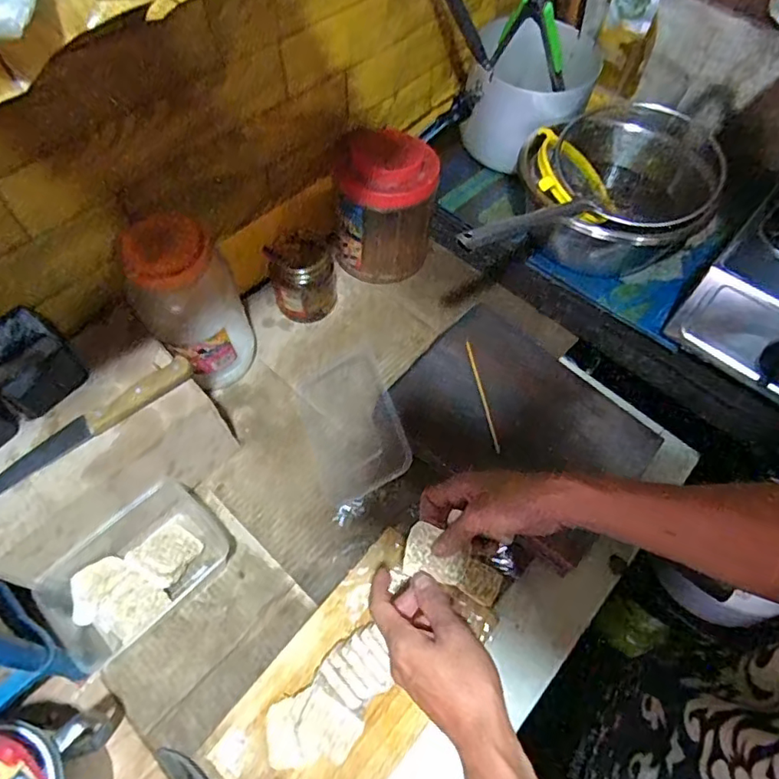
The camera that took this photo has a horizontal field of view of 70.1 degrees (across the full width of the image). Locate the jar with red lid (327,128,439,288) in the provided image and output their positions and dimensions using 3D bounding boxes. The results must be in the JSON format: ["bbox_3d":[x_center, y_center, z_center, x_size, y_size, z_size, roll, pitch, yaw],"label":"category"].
[{"bbox_3d":[-0.005,-0.253,0.789,0.138,0.175,0.118,5,60,3],"label":"jar with red lid"}]

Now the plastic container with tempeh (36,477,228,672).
[{"bbox_3d":[-0.274,0.194,0.603,0.120,0.055,0.186,36,66,19],"label":"plastic container with tempeh"}]

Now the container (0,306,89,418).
[{"bbox_3d":[-0.375,-0.025,0.582,0.079,0.073,0.088,33,65,17],"label":"container"}]

